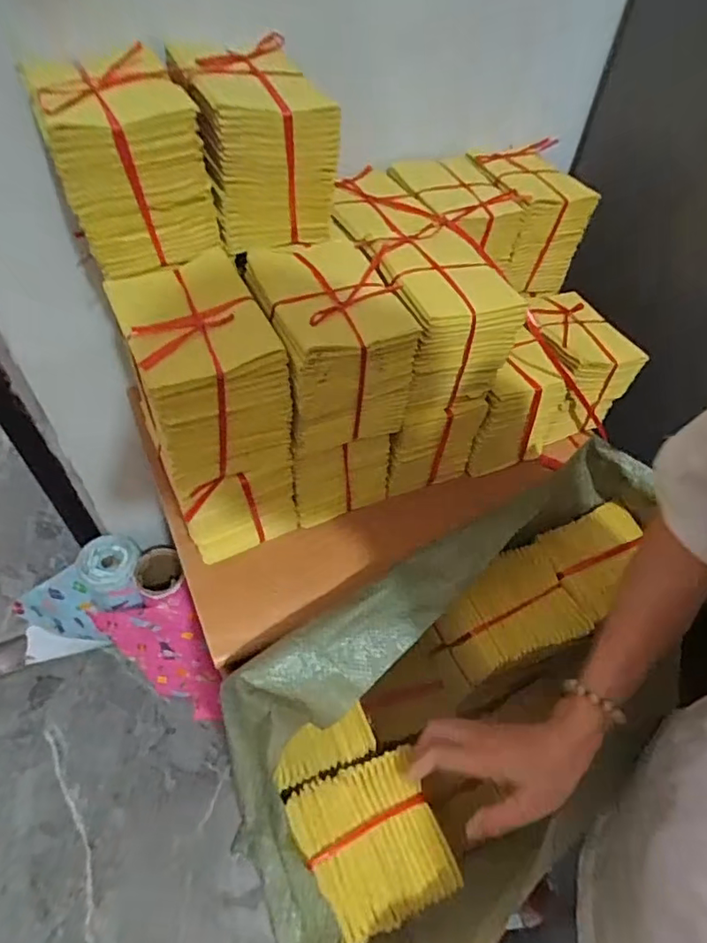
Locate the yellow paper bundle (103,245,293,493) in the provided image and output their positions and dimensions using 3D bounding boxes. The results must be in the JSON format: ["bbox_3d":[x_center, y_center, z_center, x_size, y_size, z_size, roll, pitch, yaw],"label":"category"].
[{"bbox_3d":[-0.147,-0.102,0.550,0.126,0.142,0.172,-20,55,-18],"label":"yellow paper bundle"}]

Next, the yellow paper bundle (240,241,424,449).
[{"bbox_3d":[-0.025,-0.139,0.596,0.133,0.150,0.199,-14,54,-14],"label":"yellow paper bundle"}]

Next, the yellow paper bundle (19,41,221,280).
[{"bbox_3d":[-0.221,-0.302,0.532,0.127,0.138,0.156,-23,56,-20],"label":"yellow paper bundle"}]

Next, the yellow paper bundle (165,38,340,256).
[{"bbox_3d":[-0.103,-0.344,0.582,0.123,0.141,0.157,-19,55,-17],"label":"yellow paper bundle"}]

